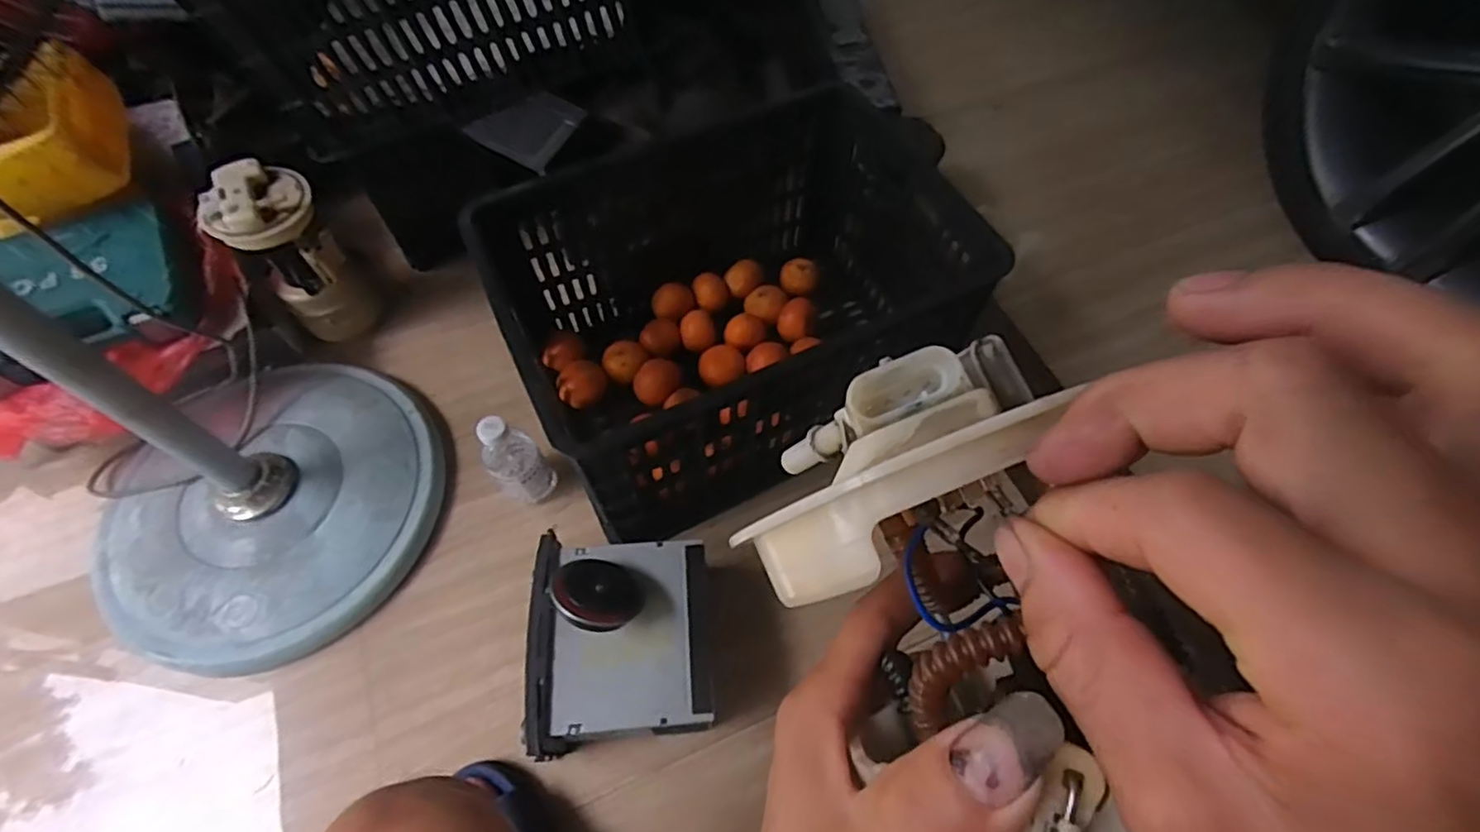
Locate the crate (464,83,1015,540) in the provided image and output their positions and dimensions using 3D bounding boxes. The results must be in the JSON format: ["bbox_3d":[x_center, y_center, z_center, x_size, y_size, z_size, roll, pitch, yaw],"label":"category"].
[{"bbox_3d":[-0.011,-0.127,0.792,0.484,0.272,0.333,-23,64,-12],"label":"crate"}]

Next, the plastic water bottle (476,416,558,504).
[{"bbox_3d":[-0.265,0.051,0.764,0.059,0.147,0.056,0,61,0],"label":"plastic water bottle"}]

